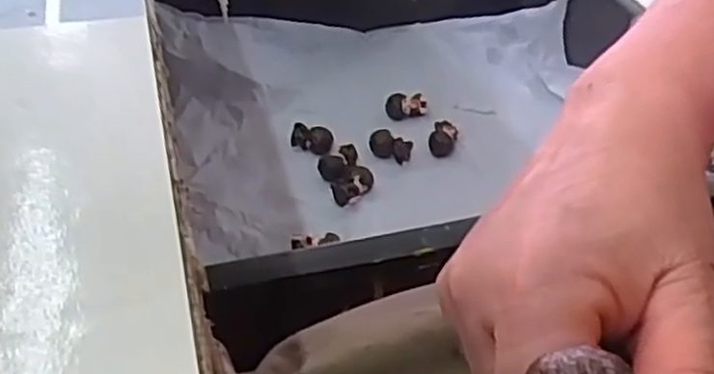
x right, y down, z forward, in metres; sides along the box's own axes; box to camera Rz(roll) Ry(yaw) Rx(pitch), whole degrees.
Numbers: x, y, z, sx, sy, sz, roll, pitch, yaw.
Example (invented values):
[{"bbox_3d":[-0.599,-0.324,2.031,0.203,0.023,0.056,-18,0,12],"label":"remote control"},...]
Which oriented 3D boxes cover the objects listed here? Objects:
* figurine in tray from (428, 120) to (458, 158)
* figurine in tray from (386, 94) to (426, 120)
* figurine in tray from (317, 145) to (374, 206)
[{"bbox_3d":[0.081,-0.047,0.702,0.025,0.020,0.030,10,42,8],"label":"figurine in tray"},{"bbox_3d":[0.048,-0.081,0.732,0.038,0.022,0.021,-9,43,-13],"label":"figurine in tray"},{"bbox_3d":[-0.008,-0.011,0.654,0.038,0.022,0.052,-14,45,-18],"label":"figurine in tray"}]

